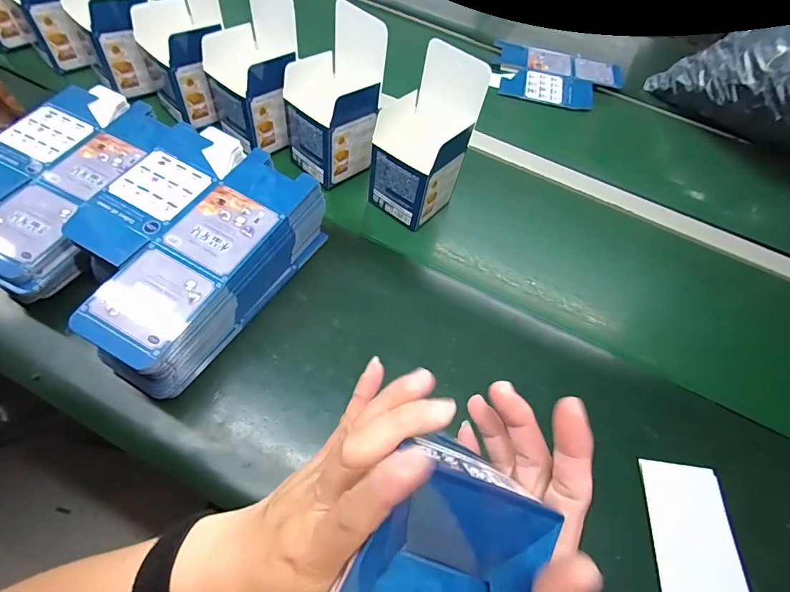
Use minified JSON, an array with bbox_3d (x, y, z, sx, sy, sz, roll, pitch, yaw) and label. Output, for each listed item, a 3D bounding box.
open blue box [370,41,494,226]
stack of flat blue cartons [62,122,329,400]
[{"bbox_3d":[0.033,-0.179,0.483,0.090,0.175,0.103,37,65,17],"label":"open blue box"},{"bbox_3d":[-0.208,-0.043,0.414,0.156,0.105,0.243,27,62,12],"label":"stack of flat blue cartons"}]

